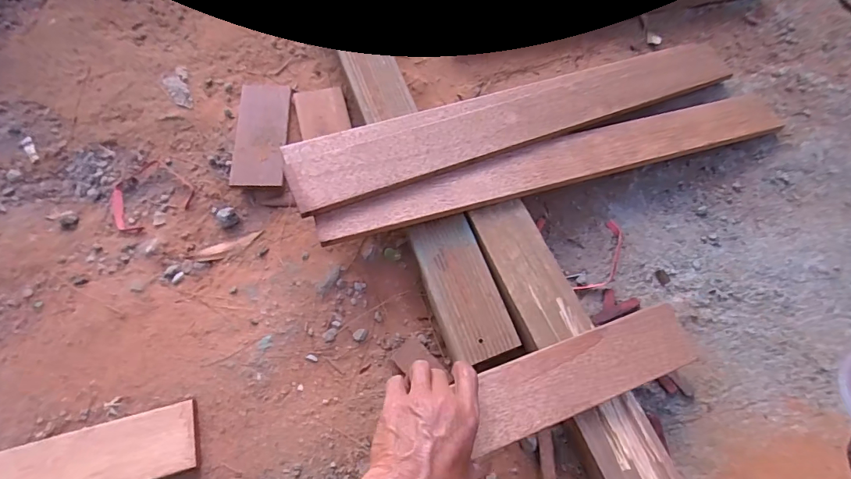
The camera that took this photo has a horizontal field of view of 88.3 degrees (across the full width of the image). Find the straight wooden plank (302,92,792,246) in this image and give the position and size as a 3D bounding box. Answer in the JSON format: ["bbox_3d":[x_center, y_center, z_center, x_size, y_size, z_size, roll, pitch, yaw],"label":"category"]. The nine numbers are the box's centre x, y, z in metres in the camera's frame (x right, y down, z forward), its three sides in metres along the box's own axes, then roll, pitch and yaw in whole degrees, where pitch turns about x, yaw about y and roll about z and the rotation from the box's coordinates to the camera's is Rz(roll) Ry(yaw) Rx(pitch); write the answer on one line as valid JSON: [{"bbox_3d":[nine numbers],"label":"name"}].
[{"bbox_3d":[0.187,-0.099,0.535,0.631,0.013,0.071,-17,62,-14],"label":"straight wooden plank"}]

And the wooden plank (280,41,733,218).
[{"bbox_3d":[0.143,-0.167,0.559,0.631,0.016,0.096,-20,63,-17],"label":"wooden plank"}]

